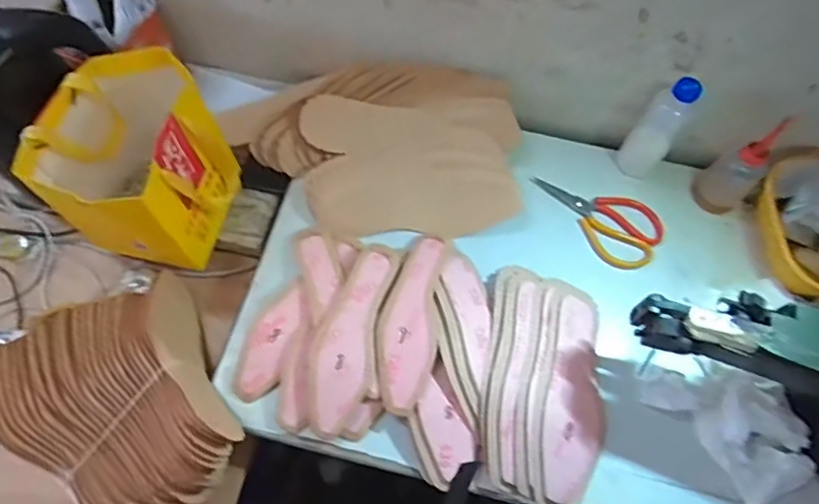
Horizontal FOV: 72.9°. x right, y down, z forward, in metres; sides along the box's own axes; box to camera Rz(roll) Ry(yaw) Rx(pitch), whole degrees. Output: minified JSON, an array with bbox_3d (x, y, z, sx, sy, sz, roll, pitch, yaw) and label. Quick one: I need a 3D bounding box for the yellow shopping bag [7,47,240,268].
[{"bbox_3d":[-0.335,-0.115,0.720,0.162,0.195,0.209,18,65,7],"label":"yellow shopping bag"}]

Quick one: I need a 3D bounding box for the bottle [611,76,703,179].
[{"bbox_3d":[0.341,-0.173,0.754,0.060,0.165,0.055,-42,72,-18],"label":"bottle"}]

